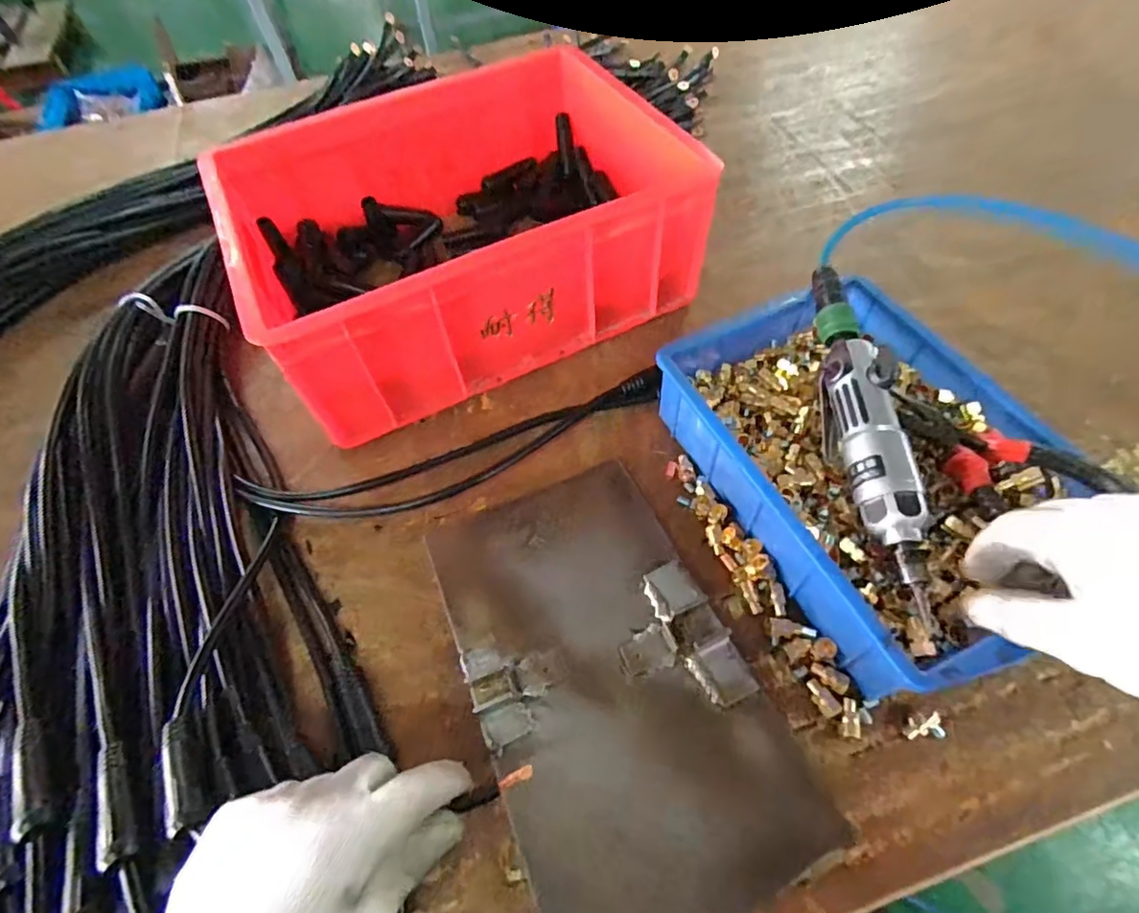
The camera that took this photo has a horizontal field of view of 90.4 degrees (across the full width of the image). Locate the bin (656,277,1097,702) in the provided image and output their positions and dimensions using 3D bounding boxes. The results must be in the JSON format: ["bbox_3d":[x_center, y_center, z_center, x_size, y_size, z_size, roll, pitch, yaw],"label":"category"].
[{"bbox_3d":[0.215,0.005,0.422,0.214,0.087,0.290,-23,60,-11],"label":"bin"}]

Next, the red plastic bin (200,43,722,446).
[{"bbox_3d":[-0.108,-0.233,0.563,0.391,0.141,0.305,-25,61,-12],"label":"red plastic bin"}]

